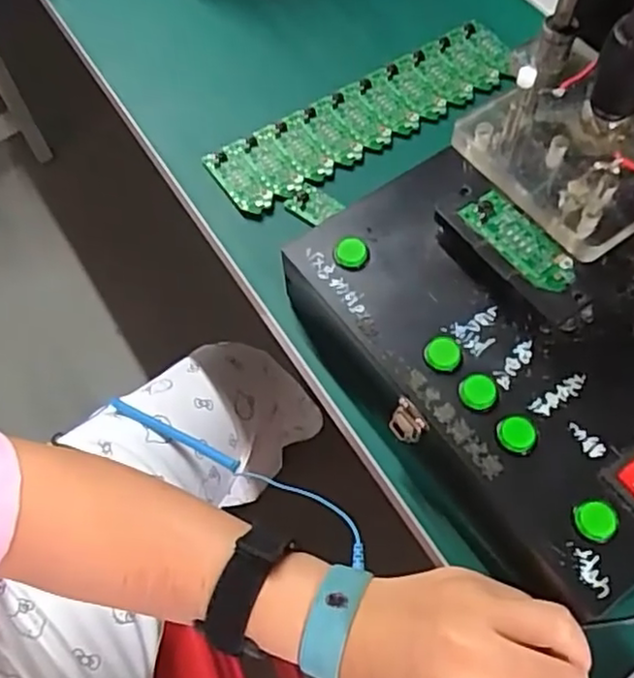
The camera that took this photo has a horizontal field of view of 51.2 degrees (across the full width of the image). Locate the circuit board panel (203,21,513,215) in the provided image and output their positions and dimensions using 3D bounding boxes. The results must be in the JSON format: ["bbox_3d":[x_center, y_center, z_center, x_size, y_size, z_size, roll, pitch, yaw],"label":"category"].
[{"bbox_3d":[0.035,-0.152,0.449,0.224,0.007,0.055,-31,66,-12],"label":"circuit board panel"}]

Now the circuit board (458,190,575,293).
[{"bbox_3d":[0.095,-0.046,0.312,0.020,0.005,0.059,-36,67,-15],"label":"circuit board"}]

